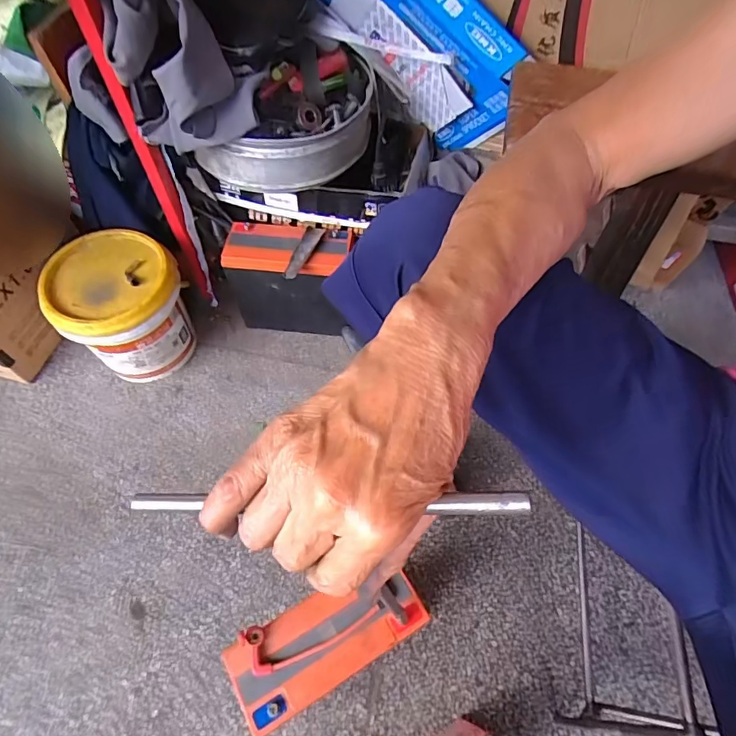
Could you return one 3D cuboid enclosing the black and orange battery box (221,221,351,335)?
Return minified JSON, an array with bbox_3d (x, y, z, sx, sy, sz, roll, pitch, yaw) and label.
[{"bbox_3d":[-0.116,-0.131,0.761,0.176,0.165,0.089,6,60,6],"label":"black and orange battery box"}]

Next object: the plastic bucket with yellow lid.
[{"bbox_3d":[-0.350,-0.082,0.735,0.162,0.173,0.169,-1,59,2],"label":"plastic bucket with yellow lid"}]

